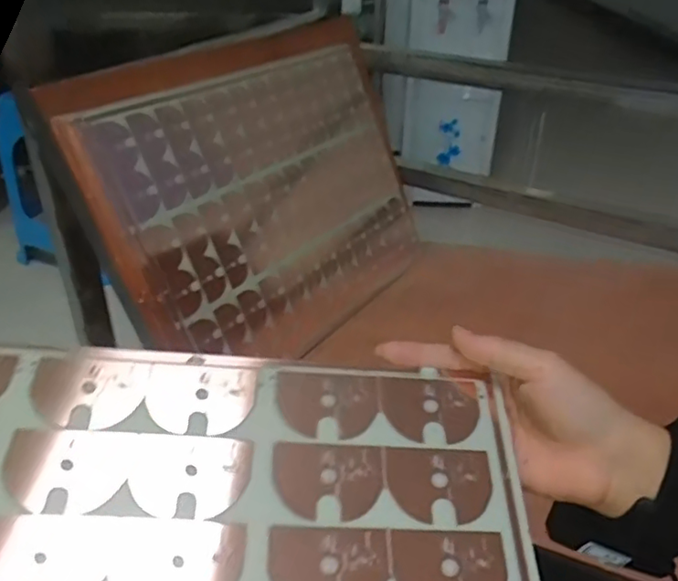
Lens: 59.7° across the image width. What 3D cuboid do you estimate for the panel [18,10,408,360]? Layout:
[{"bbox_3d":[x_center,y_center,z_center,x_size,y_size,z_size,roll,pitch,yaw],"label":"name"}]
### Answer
[{"bbox_3d":[-0.078,-0.154,0.898,0.049,0.454,0.601,-5,24,44],"label":"panel"}]

